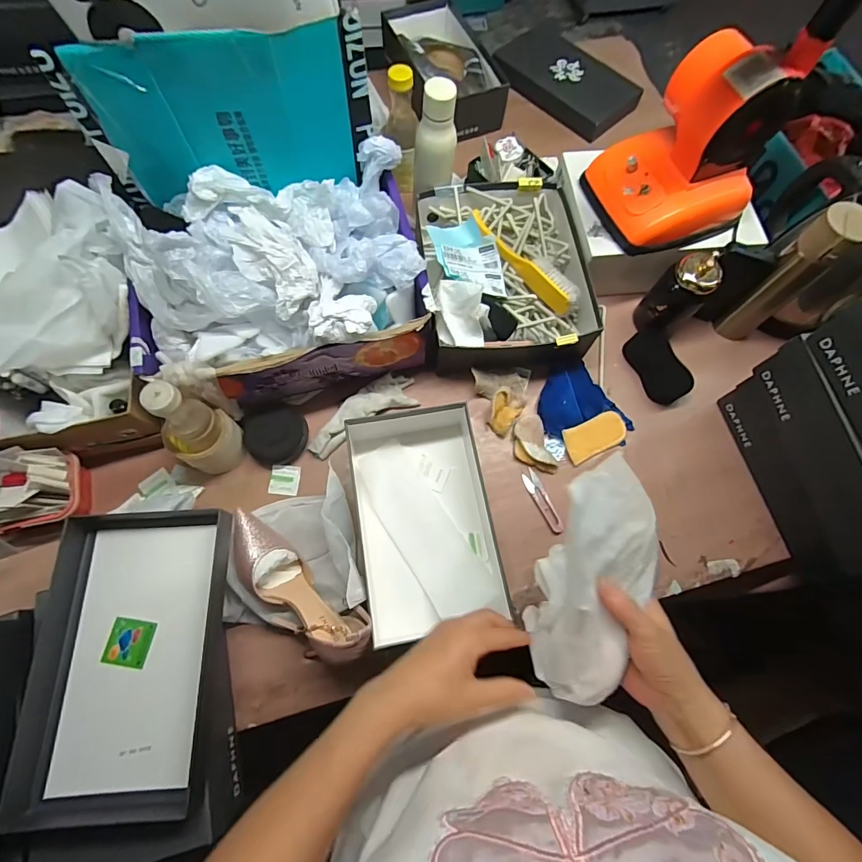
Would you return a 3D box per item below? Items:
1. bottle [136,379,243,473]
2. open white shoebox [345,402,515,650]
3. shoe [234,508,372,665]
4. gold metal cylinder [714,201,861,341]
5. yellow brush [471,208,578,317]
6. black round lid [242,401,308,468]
[{"bbox_3d":[-0.324,-0.005,0.585,0.082,0.163,0.083,0,71,-1],"label":"bottle"},{"bbox_3d":[-0.006,0.117,0.623,0.189,0.080,0.311,-9,72,-5],"label":"open white shoebox"},{"bbox_3d":[-0.178,0.201,0.556,0.235,0.105,0.070,35,74,10],"label":"shoe"},{"bbox_3d":[0.530,-0.226,0.656,0.056,0.240,0.070,-37,76,-13],"label":"gold metal cylinder"},{"bbox_3d":[0.150,-0.281,0.712,0.049,0.040,0.225,-42,77,-14],"label":"yellow brush"},{"bbox_3d":[-0.236,0.004,0.665,0.089,0.027,0.091,0,71,-1],"label":"black round lid"}]

